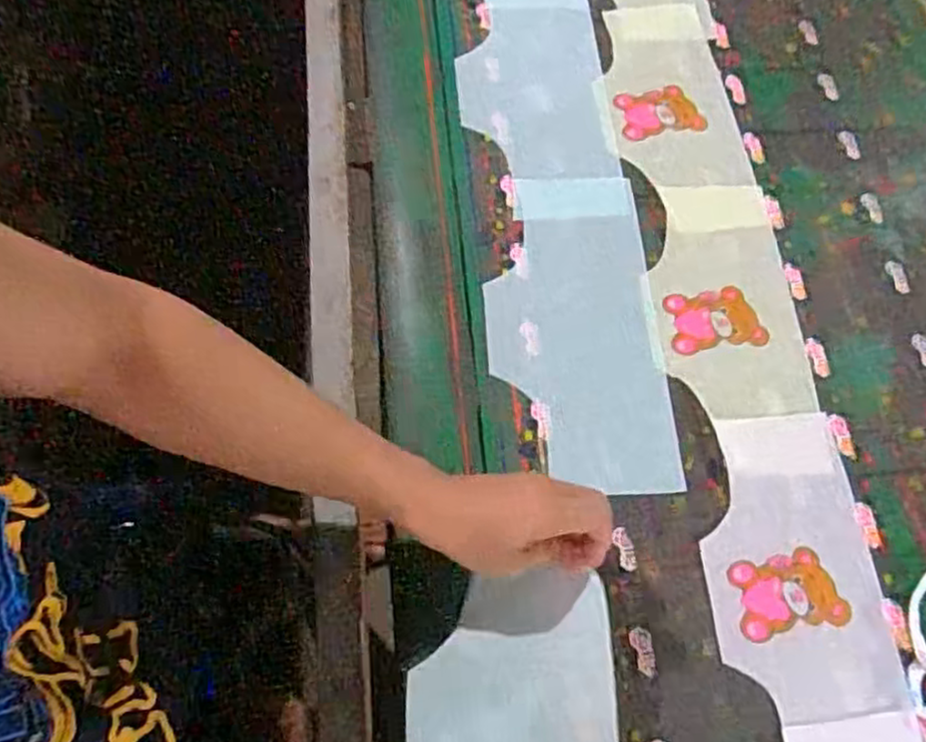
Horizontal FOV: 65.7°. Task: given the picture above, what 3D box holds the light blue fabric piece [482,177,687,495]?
[{"bbox_3d":[0.099,-0.043,0.649,0.150,0.010,0.310,-3,68,-4],"label":"light blue fabric piece"}]

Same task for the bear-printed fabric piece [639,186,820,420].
[{"bbox_3d":[0.236,-0.070,0.661,0.135,0.008,0.233,-3,68,-3],"label":"bear-printed fabric piece"}]

